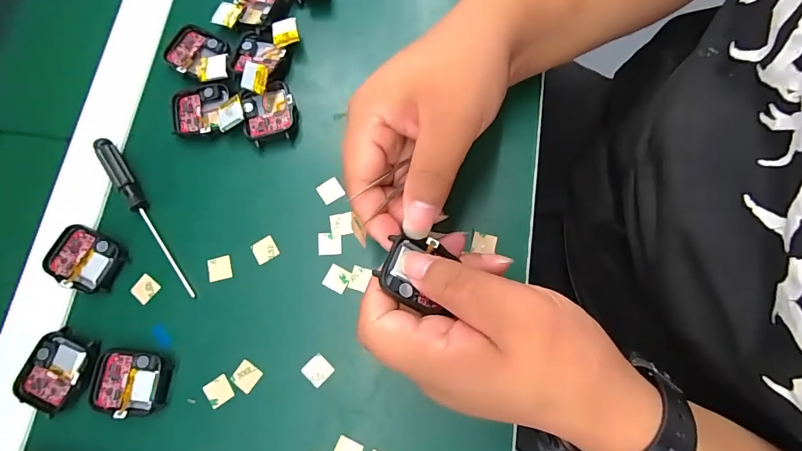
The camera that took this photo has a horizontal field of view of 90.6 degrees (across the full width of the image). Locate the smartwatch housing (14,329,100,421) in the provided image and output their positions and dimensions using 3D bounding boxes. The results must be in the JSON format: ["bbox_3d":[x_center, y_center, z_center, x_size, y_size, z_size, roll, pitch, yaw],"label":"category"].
[{"bbox_3d":[-0.215,0.092,0.250,0.041,0.006,0.045,21,78,6],"label":"smartwatch housing"}]

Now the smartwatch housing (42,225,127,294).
[{"bbox_3d":[-0.214,0.022,0.267,0.049,0.010,0.038,22,78,6],"label":"smartwatch housing"}]

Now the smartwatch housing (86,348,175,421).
[{"bbox_3d":[-0.168,0.097,0.247,0.045,0.008,0.037,6,77,3],"label":"smartwatch housing"}]

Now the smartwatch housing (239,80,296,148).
[{"bbox_3d":[-0.095,-0.082,0.288,0.038,0.011,0.045,-16,77,-3],"label":"smartwatch housing"}]

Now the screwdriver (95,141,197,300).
[{"bbox_3d":[-0.176,-0.007,0.272,0.011,0.011,0.130,-34,78,-7],"label":"screwdriver"}]

